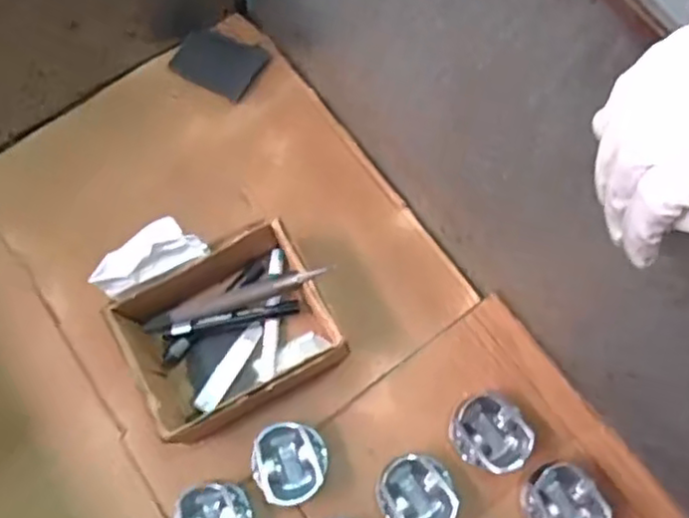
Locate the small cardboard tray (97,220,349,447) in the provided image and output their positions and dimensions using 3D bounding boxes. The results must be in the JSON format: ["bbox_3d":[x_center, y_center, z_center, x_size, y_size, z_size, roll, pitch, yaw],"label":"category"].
[{"bbox_3d":[-0.117,0.078,0.701,0.196,0.095,0.152,-28,75,-8],"label":"small cardboard tray"}]

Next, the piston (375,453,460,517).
[{"bbox_3d":[0.071,0.236,0.674,0.074,0.054,0.076,0,73,0],"label":"piston"}]

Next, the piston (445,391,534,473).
[{"bbox_3d":[0.148,0.178,0.697,0.074,0.061,0.078,0,73,0],"label":"piston"}]

